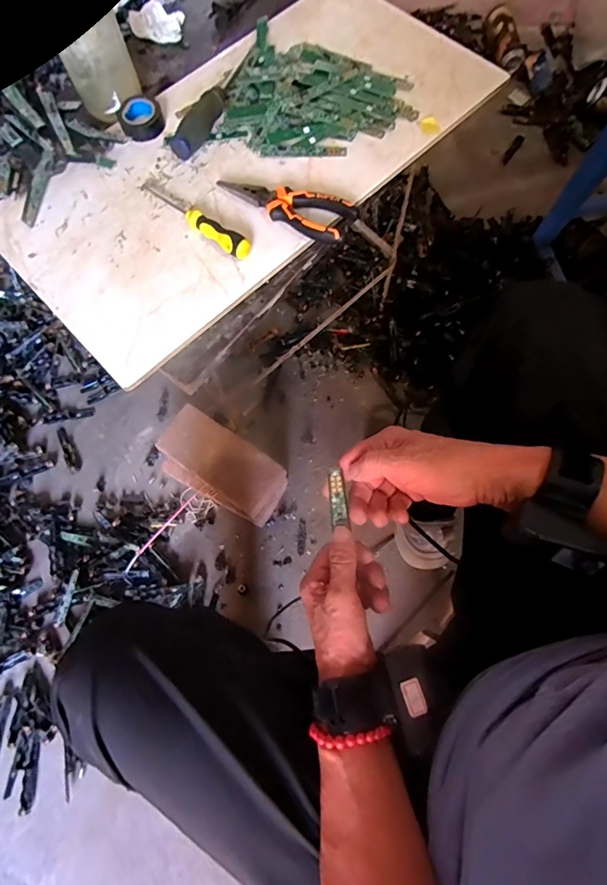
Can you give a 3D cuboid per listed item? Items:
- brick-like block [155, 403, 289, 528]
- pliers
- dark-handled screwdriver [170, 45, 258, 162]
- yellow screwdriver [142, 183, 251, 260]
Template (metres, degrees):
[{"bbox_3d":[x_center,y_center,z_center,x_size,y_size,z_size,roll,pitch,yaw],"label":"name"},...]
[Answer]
[{"bbox_3d":[-0.148,0.047,0.816,0.230,0.092,0.119,30,74,11],"label":"brick-like block"},{"bbox_3d":[-0.021,-0.260,0.482,0.152,0.018,0.050,23,73,10],"label":"pliers"},{"bbox_3d":[-0.100,-0.399,0.516,0.028,0.022,0.183,23,73,10],"label":"dark-handled screwdriver"},{"bbox_3d":[-0.115,-0.243,0.472,0.150,0.022,0.024,42,77,15],"label":"yellow screwdriver"}]

